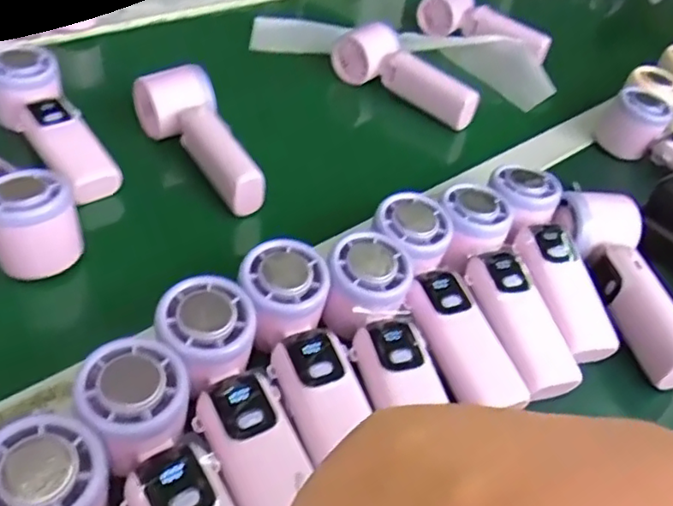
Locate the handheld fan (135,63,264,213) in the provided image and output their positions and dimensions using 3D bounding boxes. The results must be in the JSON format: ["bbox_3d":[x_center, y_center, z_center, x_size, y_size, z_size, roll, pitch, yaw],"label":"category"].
[{"bbox_3d":[-0.117,-0.097,0.529,0.066,0.047,0.153,-17,50,-23],"label":"handheld fan"}]

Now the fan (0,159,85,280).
[{"bbox_3d":[-0.245,-0.050,0.454,0.159,0.048,0.055,37,52,27],"label":"fan"}]

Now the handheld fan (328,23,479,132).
[{"bbox_3d":[0.077,-0.193,0.678,0.167,0.051,0.054,31,49,22],"label":"handheld fan"}]

